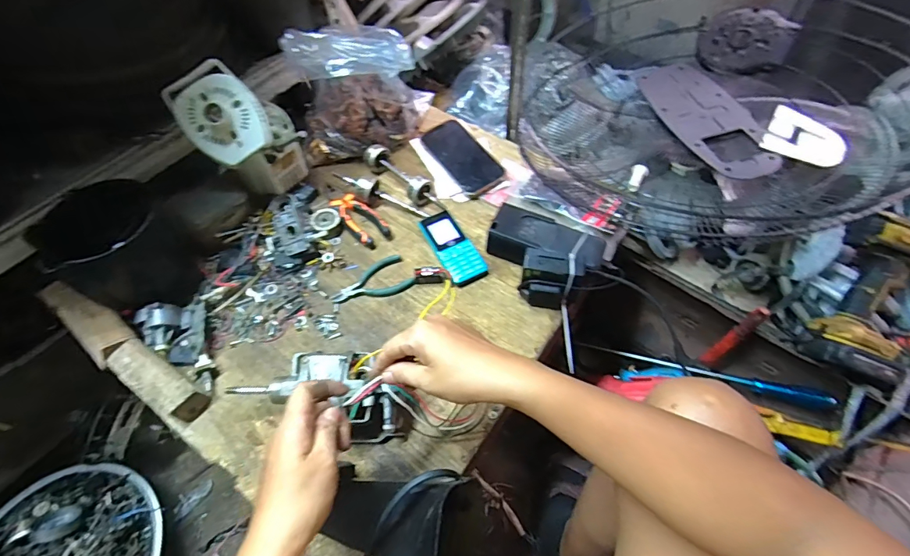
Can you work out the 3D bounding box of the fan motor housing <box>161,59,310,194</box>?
[{"bbox_3d":[-0.314,-0.211,0.651,0.133,0.157,0.122,-37,64,-20],"label":"fan motor housing"}]

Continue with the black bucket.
[{"bbox_3d":[-0.416,-0.033,0.560,0.130,0.134,0.130,-1,58,1],"label":"black bucket"}]

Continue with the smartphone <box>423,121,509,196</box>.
[{"bbox_3d":[0.014,-0.206,0.736,0.078,0.009,0.159,-32,68,-9],"label":"smartphone"}]

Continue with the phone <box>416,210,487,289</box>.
[{"bbox_3d":[-0.003,-0.046,0.644,0.054,0.015,0.123,-24,60,-13],"label":"phone"}]

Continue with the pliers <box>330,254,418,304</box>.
[{"bbox_3d":[-0.116,0.007,0.617,0.115,0.013,0.054,-22,60,-12],"label":"pliers"}]

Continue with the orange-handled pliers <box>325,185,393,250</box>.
[{"bbox_3d":[-0.160,-0.102,0.682,0.048,0.021,0.145,-39,65,-21],"label":"orange-handled pliers"}]

